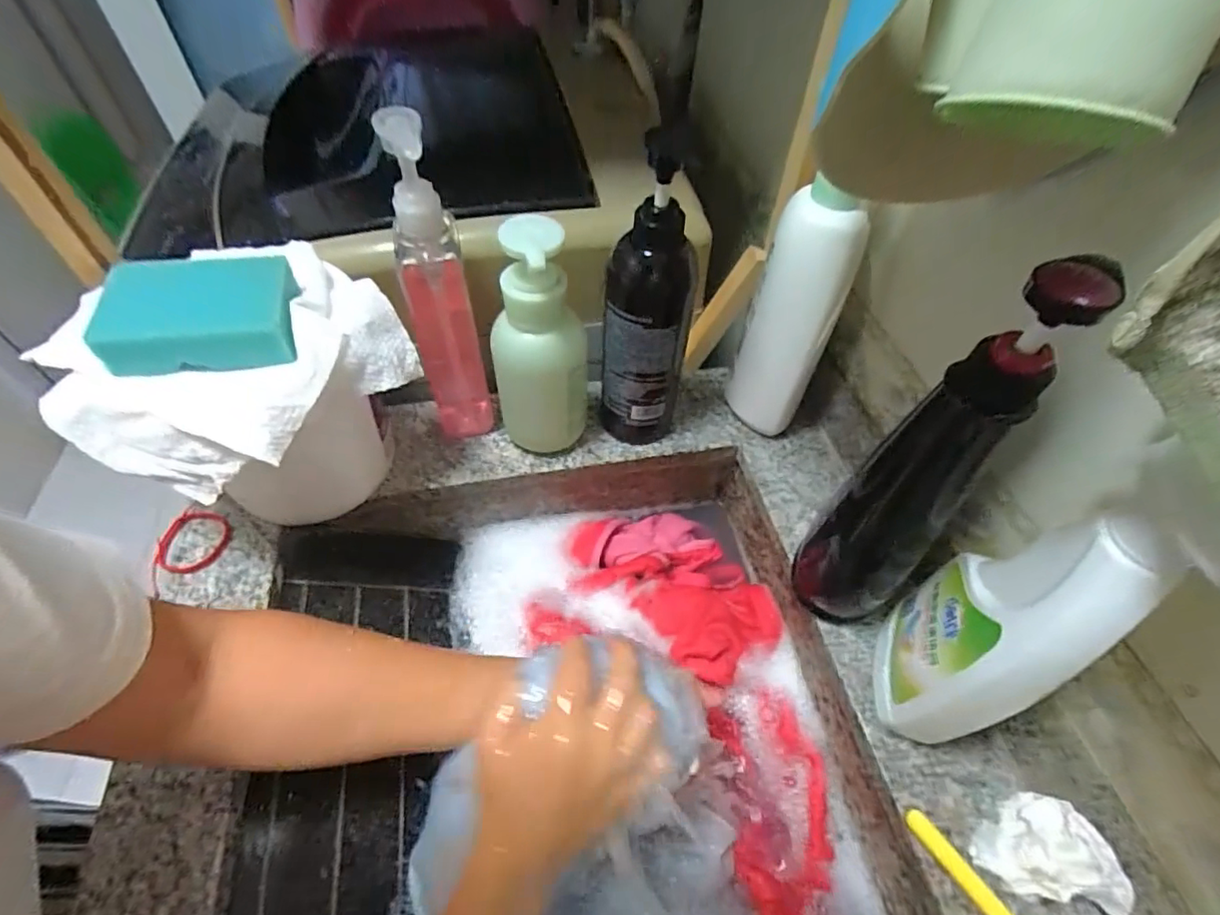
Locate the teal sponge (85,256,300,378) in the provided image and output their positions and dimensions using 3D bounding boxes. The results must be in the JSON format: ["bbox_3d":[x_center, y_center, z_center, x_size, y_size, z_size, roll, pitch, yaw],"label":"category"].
[{"bbox_3d":[-0.249,-0.089,0.337,0.099,0.034,0.064,-8,54,-9],"label":"teal sponge"}]

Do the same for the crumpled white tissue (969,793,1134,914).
[{"bbox_3d":[0.251,0.224,0.317,0.061,0.044,0.051,9,53,4],"label":"crumpled white tissue"}]

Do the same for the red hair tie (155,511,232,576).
[{"bbox_3d":[-0.325,0.066,0.429,0.050,0.010,0.053,1,53,-2],"label":"red hair tie"}]

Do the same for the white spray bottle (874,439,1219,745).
[{"bbox_3d":[0.209,0.087,0.298,0.043,0.229,0.085,23,55,14],"label":"white spray bottle"}]

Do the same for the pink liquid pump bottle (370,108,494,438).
[{"bbox_3d":[-0.134,-0.122,0.422,0.047,0.258,0.074,-17,56,-15],"label":"pink liquid pump bottle"}]

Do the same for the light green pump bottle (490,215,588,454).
[{"bbox_3d":[-0.059,-0.078,0.431,0.058,0.199,0.064,-25,58,-20],"label":"light green pump bottle"}]

